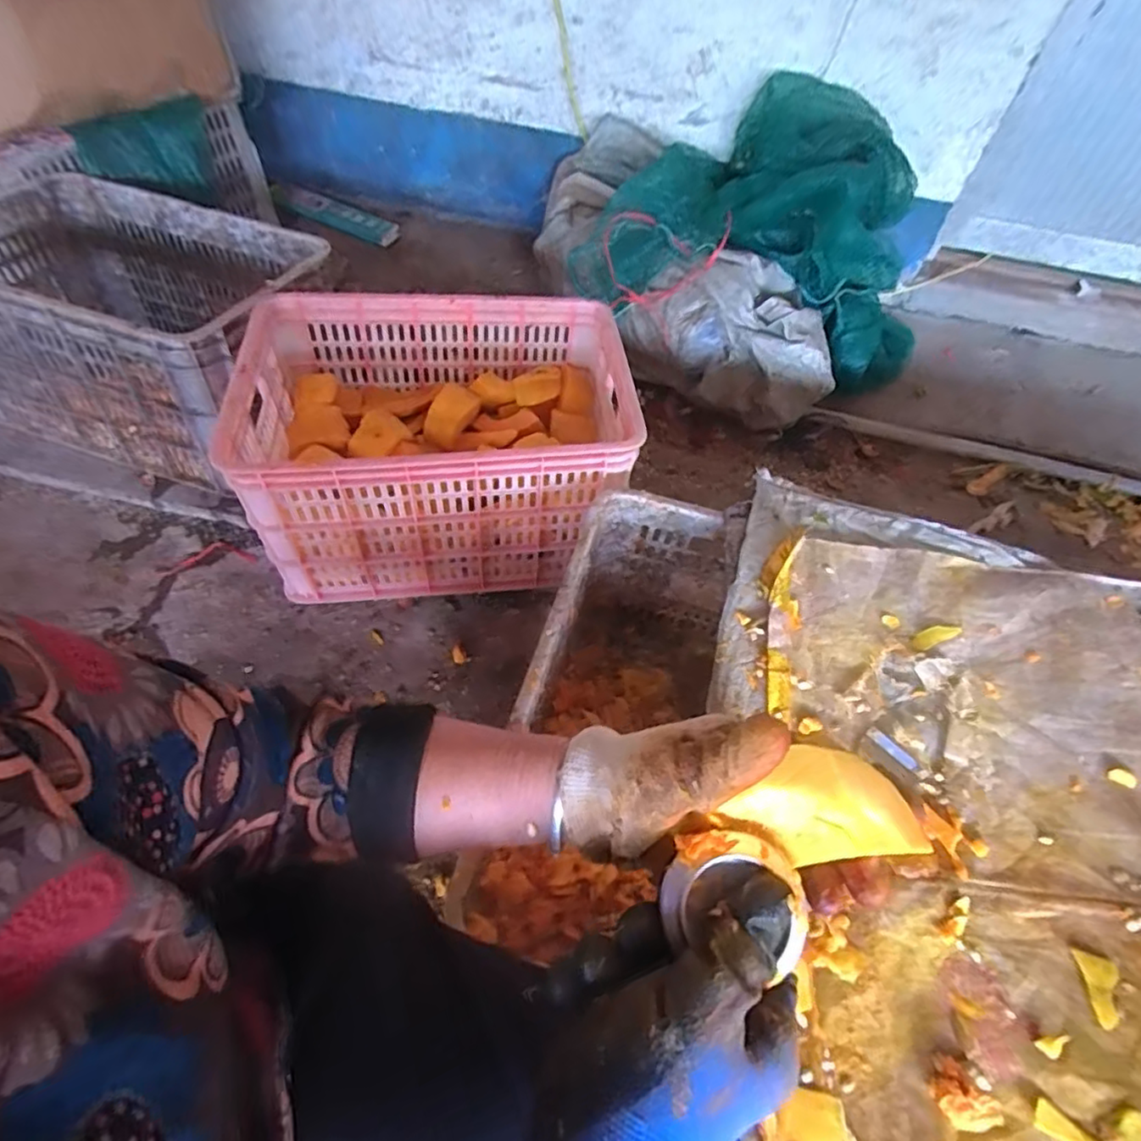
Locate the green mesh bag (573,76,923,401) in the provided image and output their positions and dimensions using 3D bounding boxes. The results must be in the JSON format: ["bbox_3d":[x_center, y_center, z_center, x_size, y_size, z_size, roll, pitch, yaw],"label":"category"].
[{"bbox_3d":[0.389,-0.689,1.254,0.761,0.423,0.390,4,55,-2],"label":"green mesh bag"}]

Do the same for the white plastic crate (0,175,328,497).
[{"bbox_3d":[-0.715,-0.399,1.025,0.608,0.295,0.423,14,55,5],"label":"white plastic crate"}]

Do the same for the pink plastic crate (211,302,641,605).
[{"bbox_3d":[-0.184,-0.185,0.929,0.502,0.290,0.372,-1,55,-6],"label":"pink plastic crate"}]

